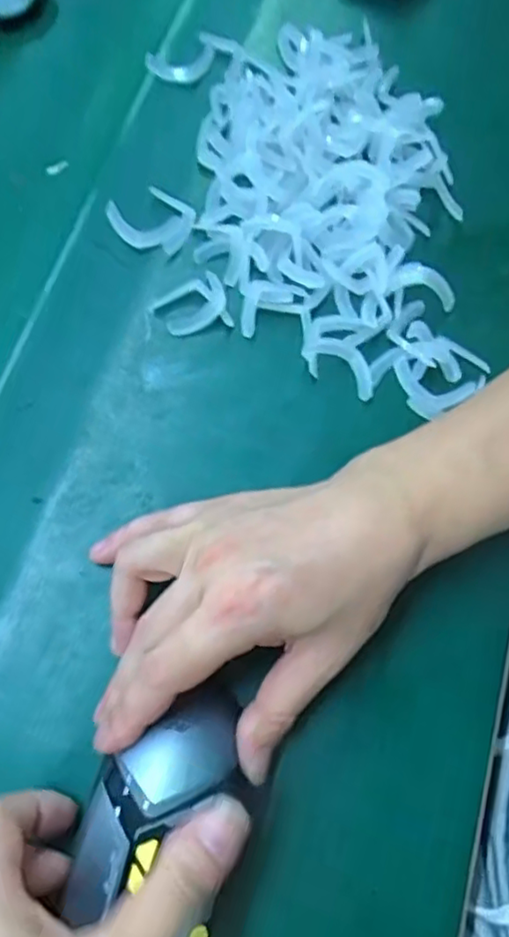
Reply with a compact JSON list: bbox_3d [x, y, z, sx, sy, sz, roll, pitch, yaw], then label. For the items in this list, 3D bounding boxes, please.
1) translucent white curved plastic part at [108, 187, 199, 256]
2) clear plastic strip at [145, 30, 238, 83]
[{"bbox_3d":[-0.062,-0.152,0.387,0.051,0.009,0.041,35,74,9],"label":"translucent white curved plastic part"},{"bbox_3d":[-0.042,-0.284,0.438,0.063,0.011,0.029,-31,70,-12],"label":"clear plastic strip"}]

